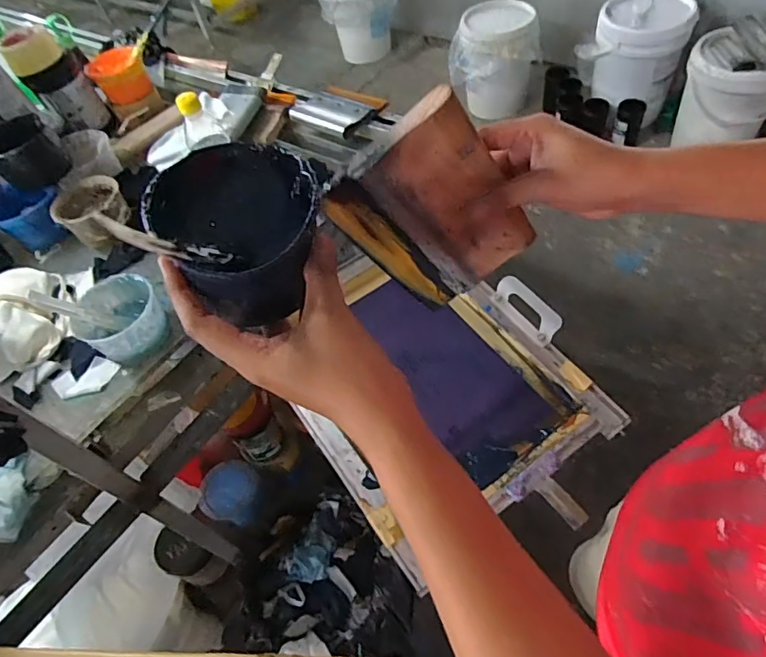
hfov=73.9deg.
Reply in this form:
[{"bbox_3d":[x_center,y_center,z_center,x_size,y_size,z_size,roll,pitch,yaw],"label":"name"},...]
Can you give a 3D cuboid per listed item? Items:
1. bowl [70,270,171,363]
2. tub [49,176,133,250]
[{"bbox_3d":[-0.371,-0.012,0.727,0.114,0.057,0.125,-6,54,8],"label":"bowl"},{"bbox_3d":[-0.502,-0.201,0.883,0.109,0.069,0.121,-35,55,-14],"label":"tub"}]

